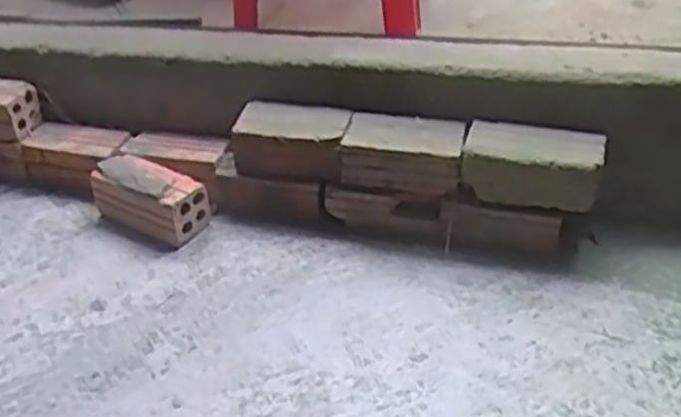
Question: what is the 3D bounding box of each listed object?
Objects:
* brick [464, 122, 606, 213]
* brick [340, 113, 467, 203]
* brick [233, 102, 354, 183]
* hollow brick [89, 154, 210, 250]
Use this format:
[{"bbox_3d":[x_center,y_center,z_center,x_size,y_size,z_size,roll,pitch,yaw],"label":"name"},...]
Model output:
[{"bbox_3d":[0.269,-0.064,1.063,0.186,0.080,0.092,8,36,15],"label":"brick"},{"bbox_3d":[0.092,-0.079,1.115,0.170,0.076,0.087,5,36,12],"label":"brick"},{"bbox_3d":[-0.076,-0.098,1.139,0.173,0.076,0.079,6,36,13],"label":"brick"},{"bbox_3d":[-0.295,-0.015,1.171,0.177,0.086,0.094,19,41,29],"label":"hollow brick"}]

